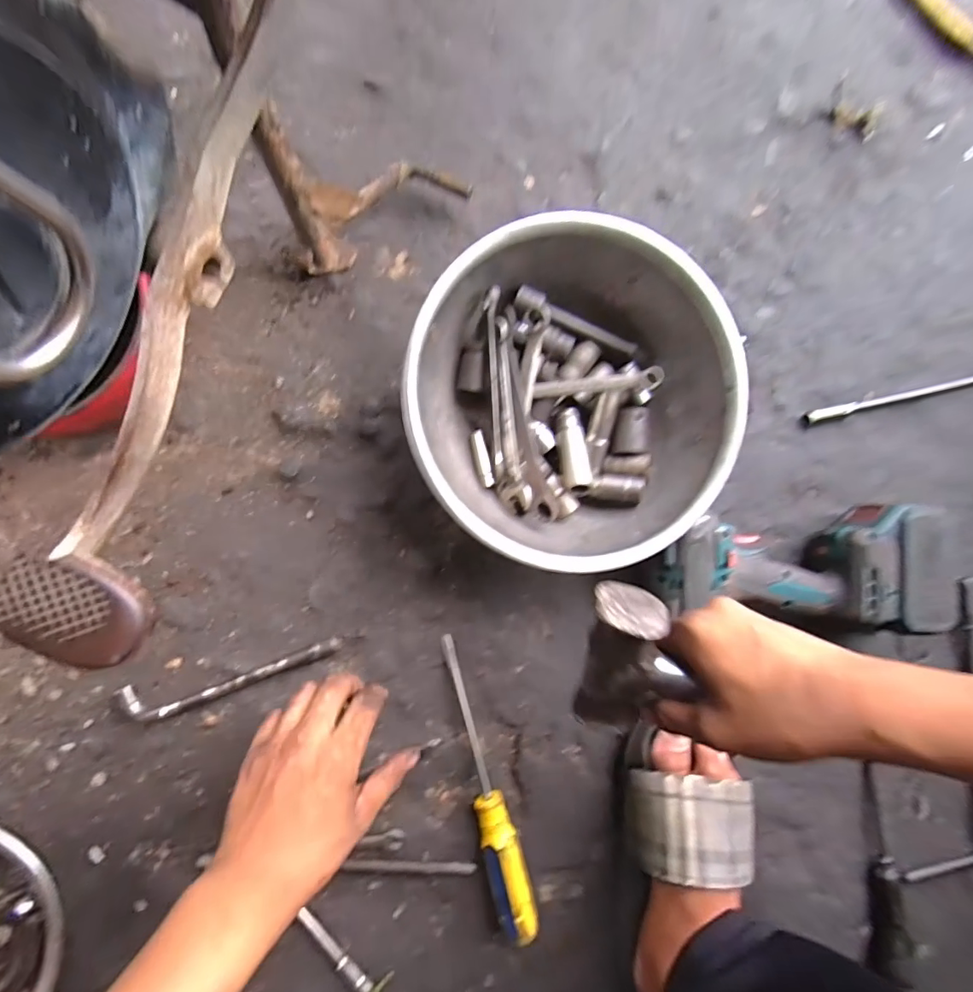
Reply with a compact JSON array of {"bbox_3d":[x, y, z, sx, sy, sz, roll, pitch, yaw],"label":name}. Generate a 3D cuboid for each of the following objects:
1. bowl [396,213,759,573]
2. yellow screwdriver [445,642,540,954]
[{"bbox_3d":[0.066,-0.077,0.421,0.259,0.093,0.257,0,88,-8],"label":"bowl"},{"bbox_3d":[-0.002,0.248,0.427,0.033,0.033,0.250,-15,90,-8],"label":"yellow screwdriver"}]

